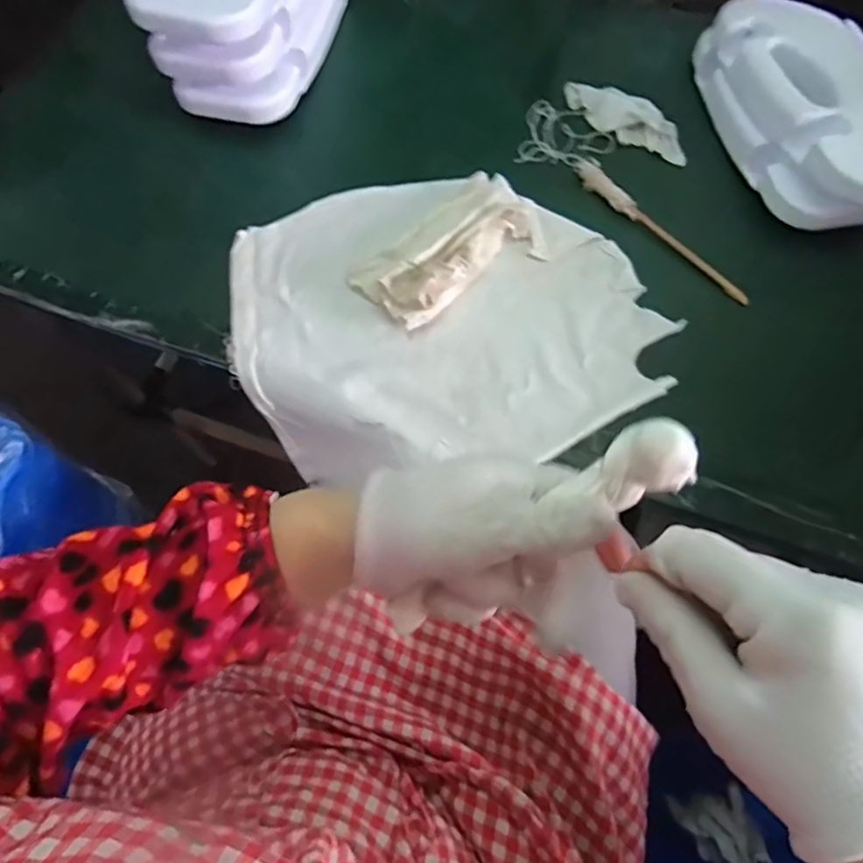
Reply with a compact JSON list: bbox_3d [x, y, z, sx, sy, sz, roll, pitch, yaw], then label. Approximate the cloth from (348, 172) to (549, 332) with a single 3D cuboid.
[{"bbox_3d":[0.020,-0.167,0.532,0.103,0.029,0.173,43,74,14],"label":"cloth"}]

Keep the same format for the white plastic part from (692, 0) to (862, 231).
[{"bbox_3d":[0.360,-0.308,0.558,0.128,0.085,0.258,-11,69,-5],"label":"white plastic part"}]

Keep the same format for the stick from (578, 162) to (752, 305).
[{"bbox_3d":[0.214,-0.191,0.553,0.023,0.010,0.212,-36,73,-13],"label":"stick"}]

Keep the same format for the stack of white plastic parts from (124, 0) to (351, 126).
[{"bbox_3d":[-0.183,-0.447,0.602,0.129,0.134,0.246,12,69,4],"label":"stack of white plastic parts"}]

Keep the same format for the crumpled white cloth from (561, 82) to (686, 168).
[{"bbox_3d":[0.205,-0.328,0.605,0.148,0.022,0.046,41,74,14],"label":"crumpled white cloth"}]

